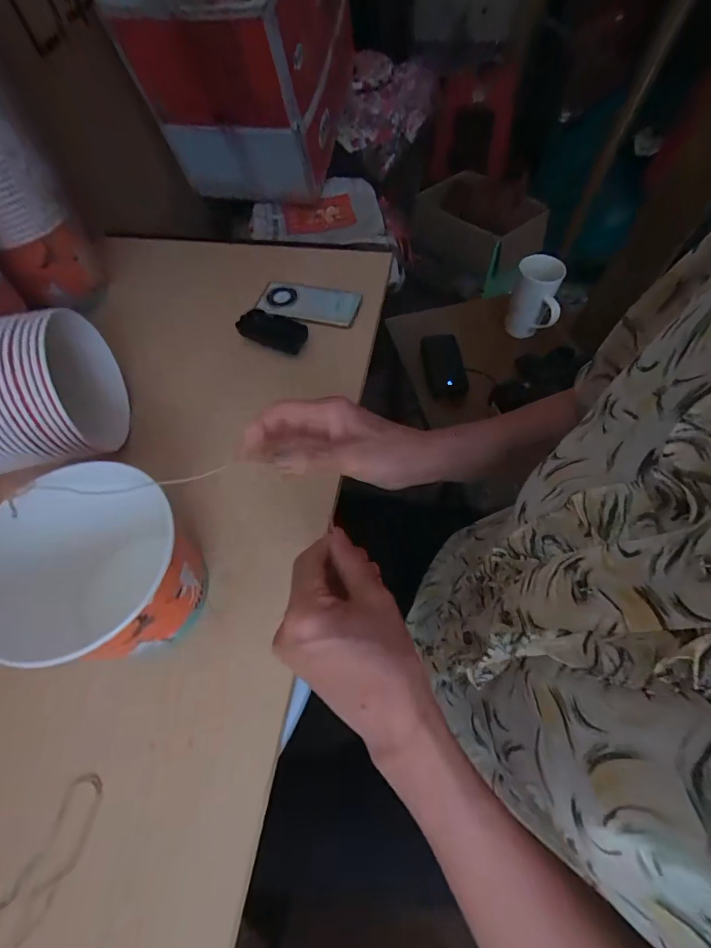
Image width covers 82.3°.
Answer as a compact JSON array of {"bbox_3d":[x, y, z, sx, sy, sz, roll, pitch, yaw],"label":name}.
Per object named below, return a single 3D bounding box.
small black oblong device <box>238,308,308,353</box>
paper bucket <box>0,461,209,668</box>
[{"bbox_3d":[-0.125,-0.220,0.621,0.103,0.029,0.050,15,60,-6],"label":"small black oblong device"},{"bbox_3d":[-0.225,0.096,0.380,0.152,0.143,0.157,-1,60,1],"label":"paper bucket"}]

